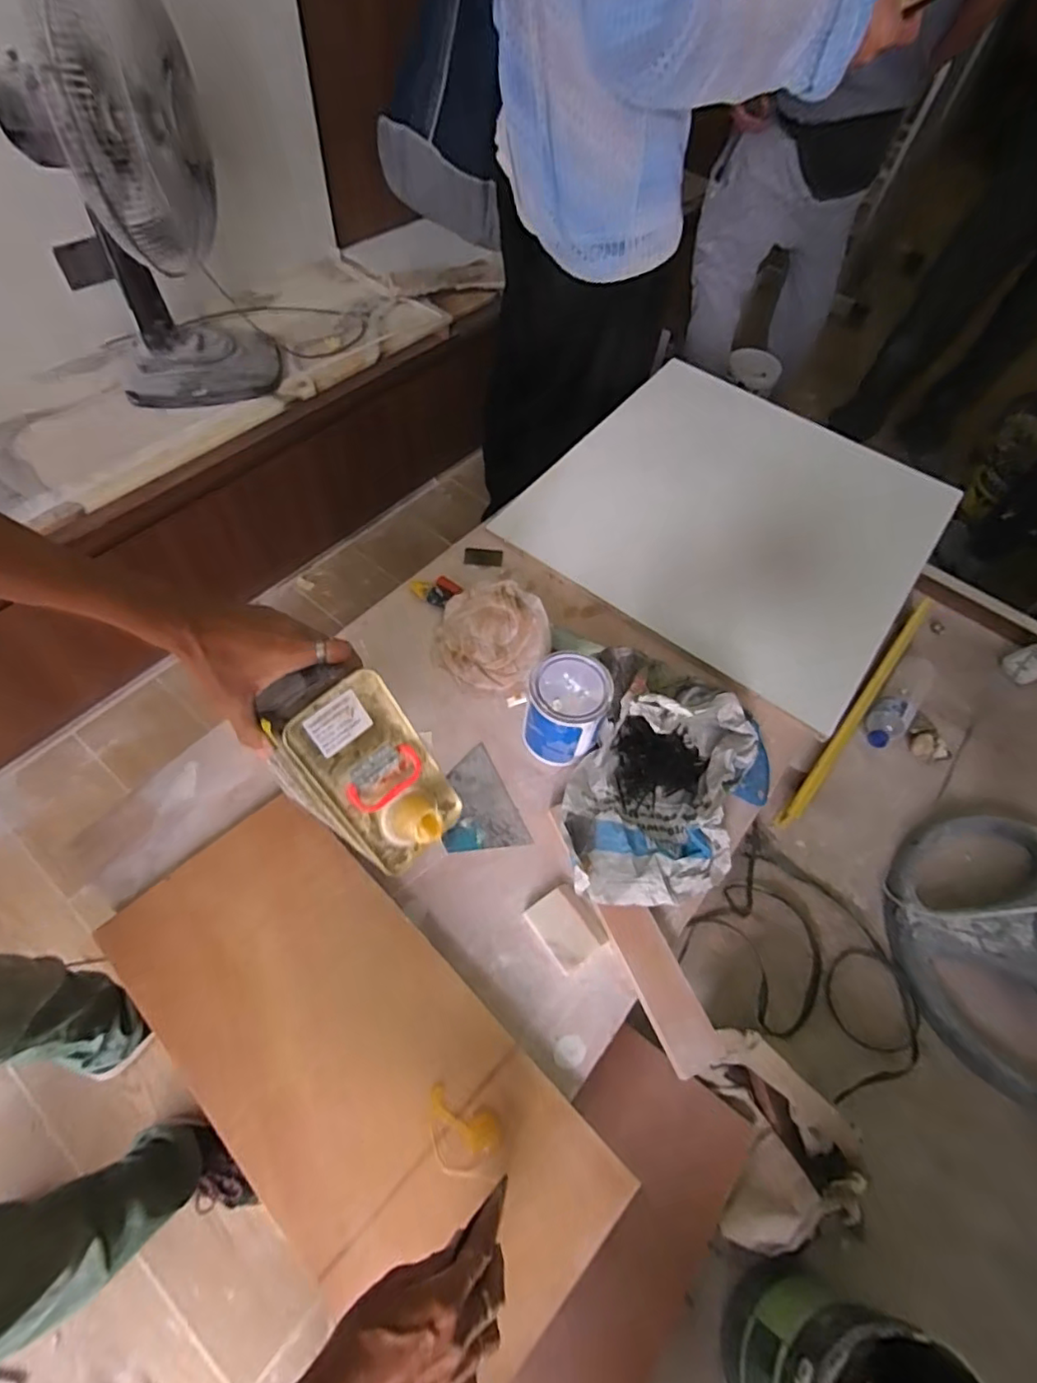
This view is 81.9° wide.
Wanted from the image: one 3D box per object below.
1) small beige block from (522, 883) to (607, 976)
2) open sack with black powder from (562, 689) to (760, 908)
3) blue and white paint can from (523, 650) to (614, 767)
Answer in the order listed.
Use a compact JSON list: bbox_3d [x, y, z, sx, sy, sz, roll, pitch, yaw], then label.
[{"bbox_3d":[0.053,0.264,0.673,0.062,0.013,0.079,-30,65,-21],"label":"small beige block"},{"bbox_3d":[0.182,0.120,0.706,0.233,0.138,0.274,15,59,5],"label":"open sack with black powder"},{"bbox_3d":[0.061,0.020,0.758,0.097,0.101,0.103,8,58,1],"label":"blue and white paint can"}]

